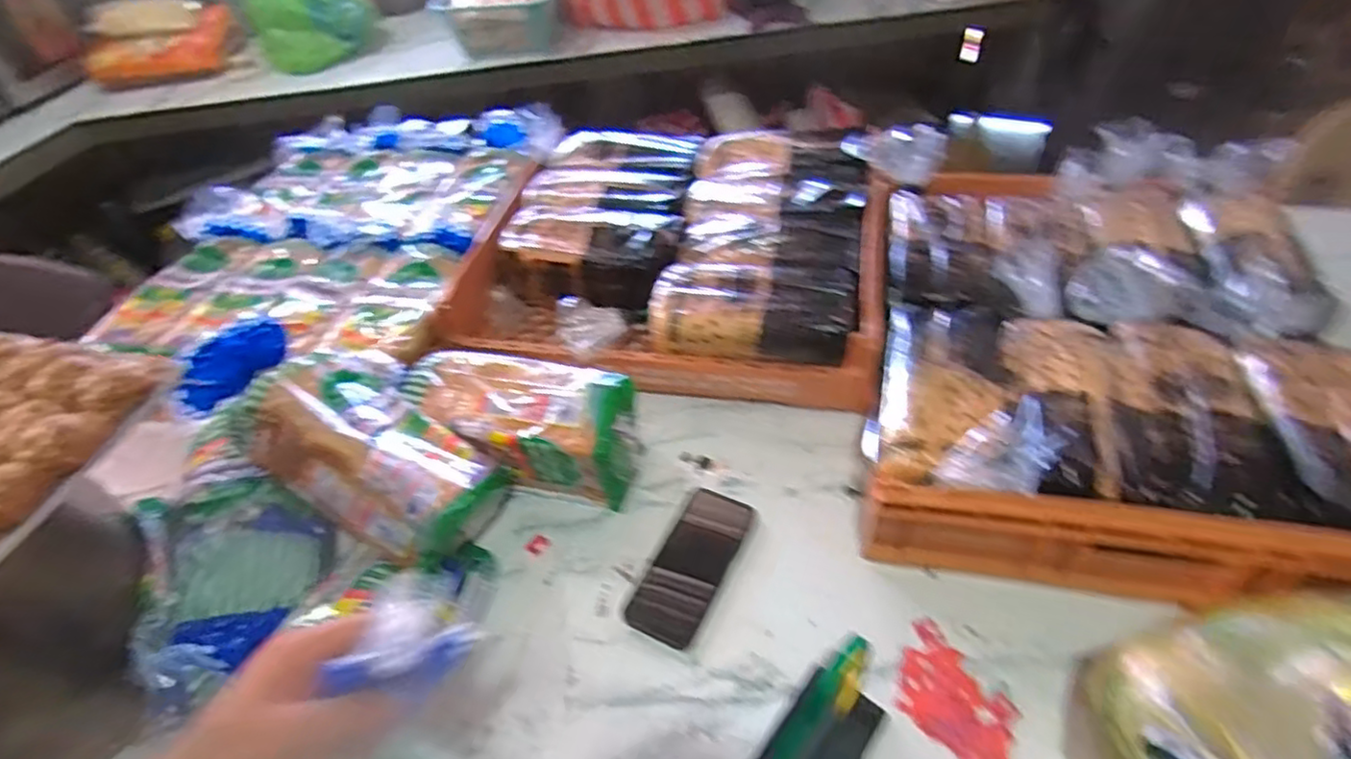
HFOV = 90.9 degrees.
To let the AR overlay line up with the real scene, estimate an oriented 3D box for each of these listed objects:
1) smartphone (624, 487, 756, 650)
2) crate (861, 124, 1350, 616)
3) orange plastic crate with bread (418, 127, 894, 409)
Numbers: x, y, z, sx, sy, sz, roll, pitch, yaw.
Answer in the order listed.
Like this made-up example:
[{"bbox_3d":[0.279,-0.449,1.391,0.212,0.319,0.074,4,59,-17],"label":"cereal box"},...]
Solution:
[{"bbox_3d":[0.018,0.185,0.679,0.073,0.016,0.165,19,52,22],"label":"smartphone"},{"bbox_3d":[0.460,-0.062,0.708,0.458,0.129,0.558,7,49,14],"label":"crate"},{"bbox_3d":[0.010,-0.191,0.948,0.542,0.115,0.482,7,48,12],"label":"orange plastic crate with bread"}]

